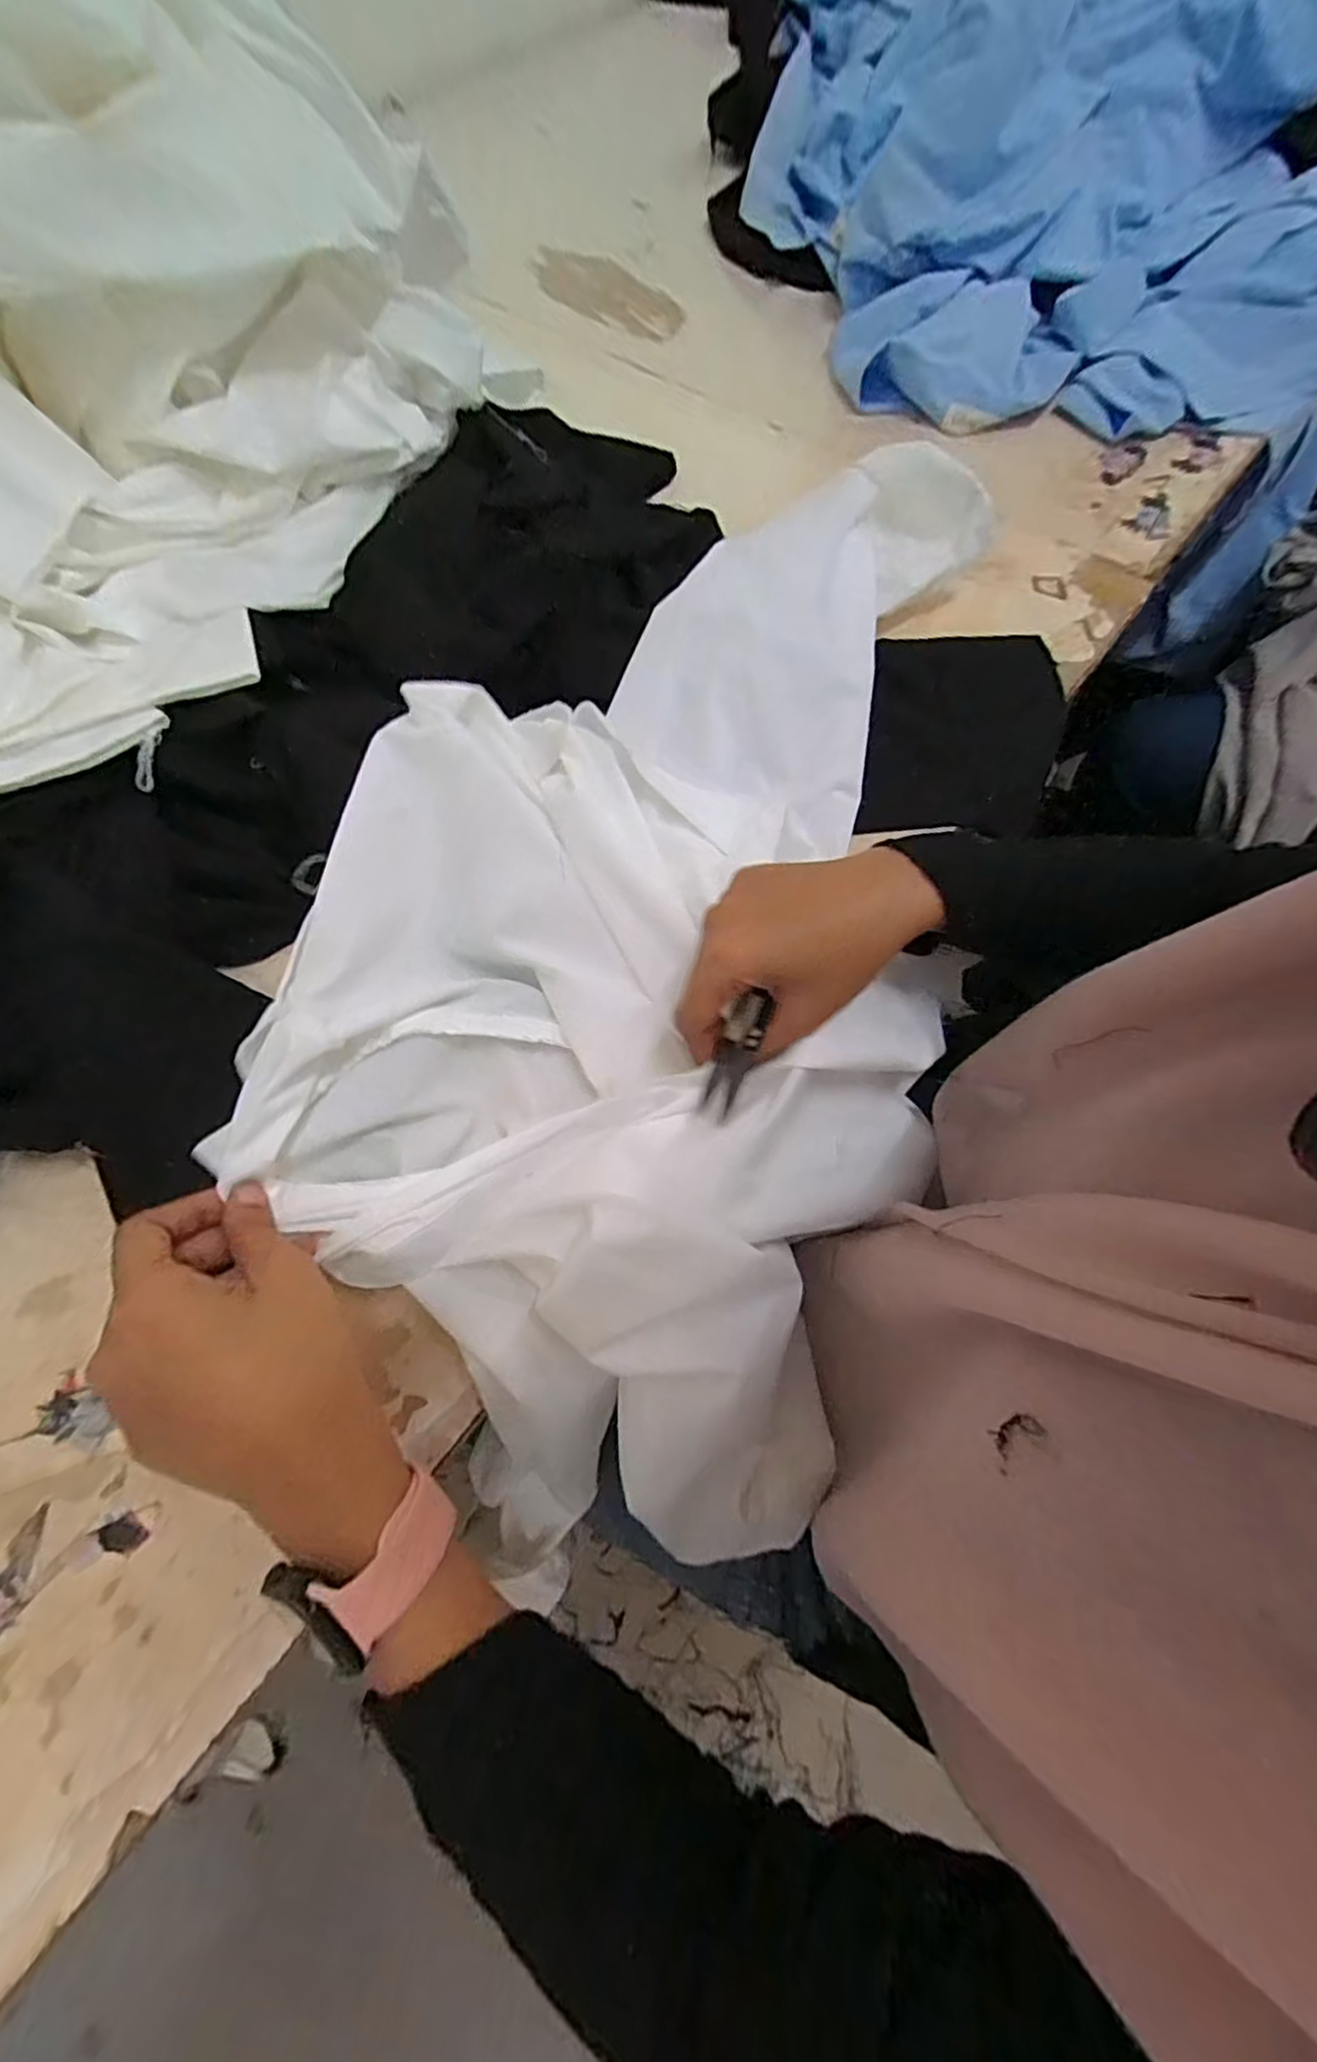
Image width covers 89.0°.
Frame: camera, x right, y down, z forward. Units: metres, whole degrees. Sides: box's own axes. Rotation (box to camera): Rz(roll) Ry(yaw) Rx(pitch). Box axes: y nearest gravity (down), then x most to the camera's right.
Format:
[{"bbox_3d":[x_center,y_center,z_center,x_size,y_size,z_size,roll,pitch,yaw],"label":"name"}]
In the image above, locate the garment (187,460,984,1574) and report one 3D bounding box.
[{"bbox_3d":[0.020,-0.088,0.385,0.310,0.125,0.682,18,73,4],"label":"garment"}]

